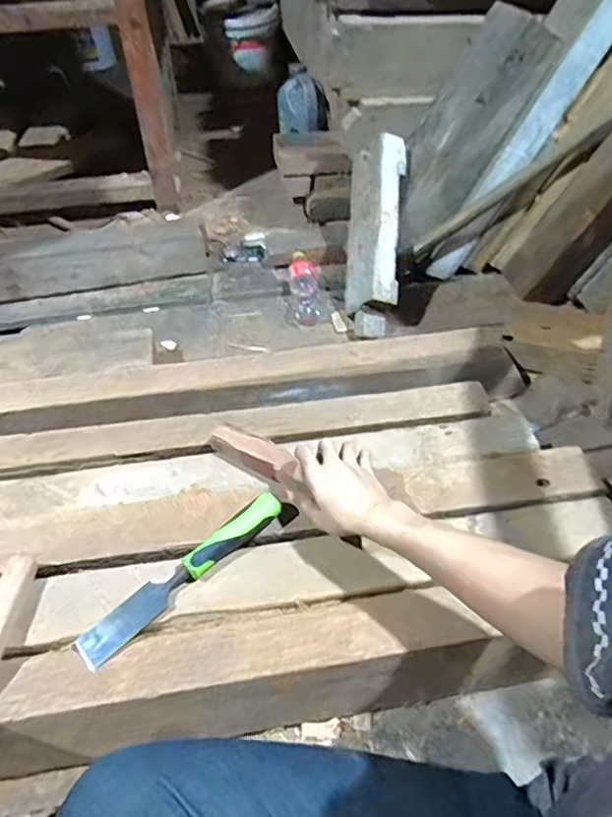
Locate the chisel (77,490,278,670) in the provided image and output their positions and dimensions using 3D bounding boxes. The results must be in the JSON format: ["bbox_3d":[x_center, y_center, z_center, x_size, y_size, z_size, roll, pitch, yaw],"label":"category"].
[{"bbox_3d":[-0.134,0.176,0.609,0.251,0.038,0.040,-33,55,-28],"label":"chisel"}]

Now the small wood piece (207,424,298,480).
[{"bbox_3d":[-0.068,0.057,0.740,0.133,0.027,0.038,21,49,23],"label":"small wood piece"}]

